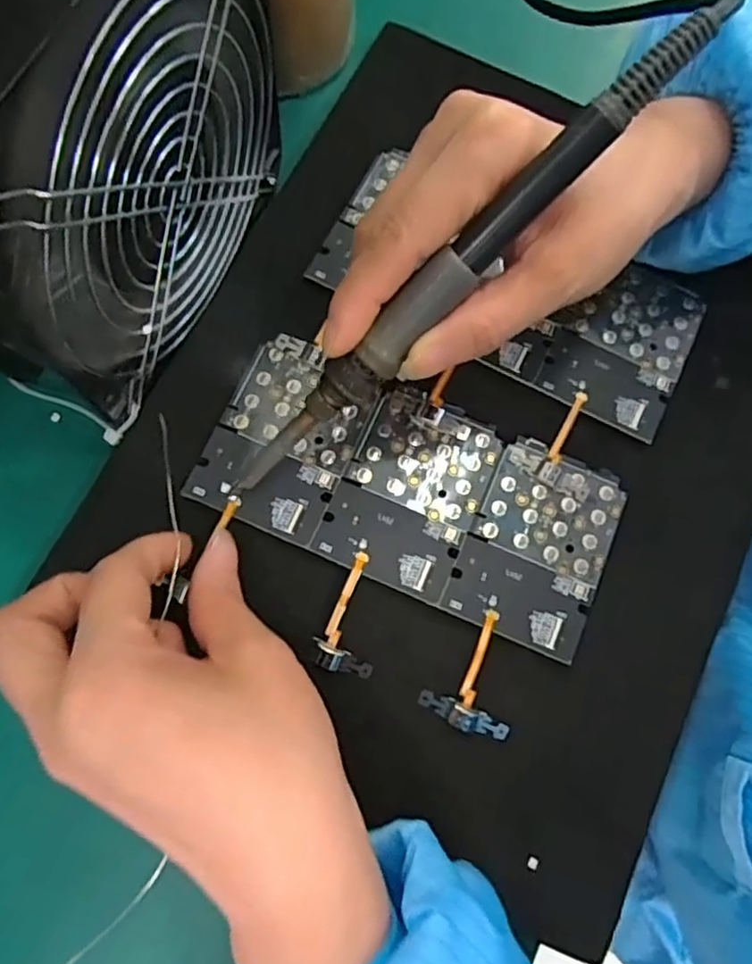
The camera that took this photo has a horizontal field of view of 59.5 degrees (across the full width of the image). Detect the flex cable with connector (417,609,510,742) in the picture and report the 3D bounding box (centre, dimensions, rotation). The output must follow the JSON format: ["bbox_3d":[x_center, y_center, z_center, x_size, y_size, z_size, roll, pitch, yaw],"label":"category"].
[{"bbox_3d":[0.039,0.073,0.255,0.035,0.004,0.045,18,74,3],"label":"flex cable with connector"}]

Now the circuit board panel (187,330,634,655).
[{"bbox_3d":[0.014,0.003,0.269,0.165,0.004,0.079,22,76,3],"label":"circuit board panel"}]

